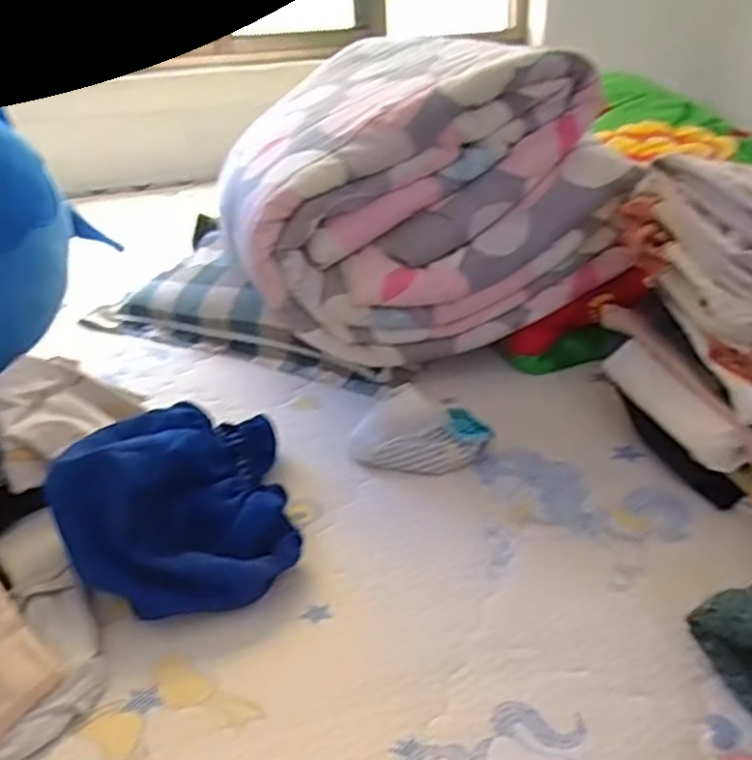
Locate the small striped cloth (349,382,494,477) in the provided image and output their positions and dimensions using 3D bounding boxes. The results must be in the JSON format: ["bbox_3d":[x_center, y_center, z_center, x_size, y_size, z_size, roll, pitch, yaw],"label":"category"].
[{"bbox_3d":[0.047,0.054,0.810,0.154,0.070,0.099,-4,30,-4],"label":"small striped cloth"}]

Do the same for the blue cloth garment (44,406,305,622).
[{"bbox_3d":[-0.189,0.103,0.688,0.209,0.115,0.236,-11,31,-14],"label":"blue cloth garment"}]

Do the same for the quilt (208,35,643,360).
[{"bbox_3d":[0.027,-0.291,1.056,0.481,0.332,0.478,-10,31,-12],"label":"quilt"}]

